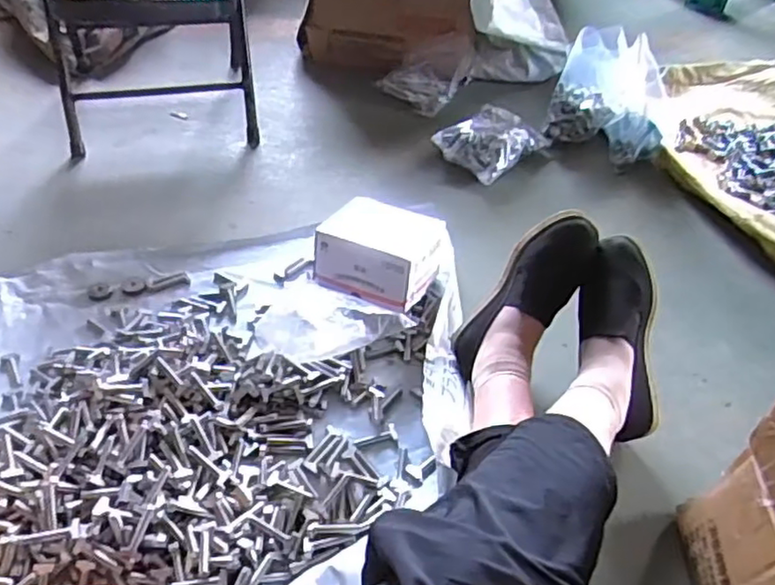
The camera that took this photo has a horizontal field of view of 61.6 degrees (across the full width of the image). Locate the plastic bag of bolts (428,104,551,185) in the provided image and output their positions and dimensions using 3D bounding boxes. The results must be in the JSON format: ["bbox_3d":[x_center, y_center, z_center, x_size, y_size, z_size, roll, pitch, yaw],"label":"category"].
[{"bbox_3d":[0.192,-0.280,1.195,0.138,0.062,0.185,35,52,27],"label":"plastic bag of bolts"}]

